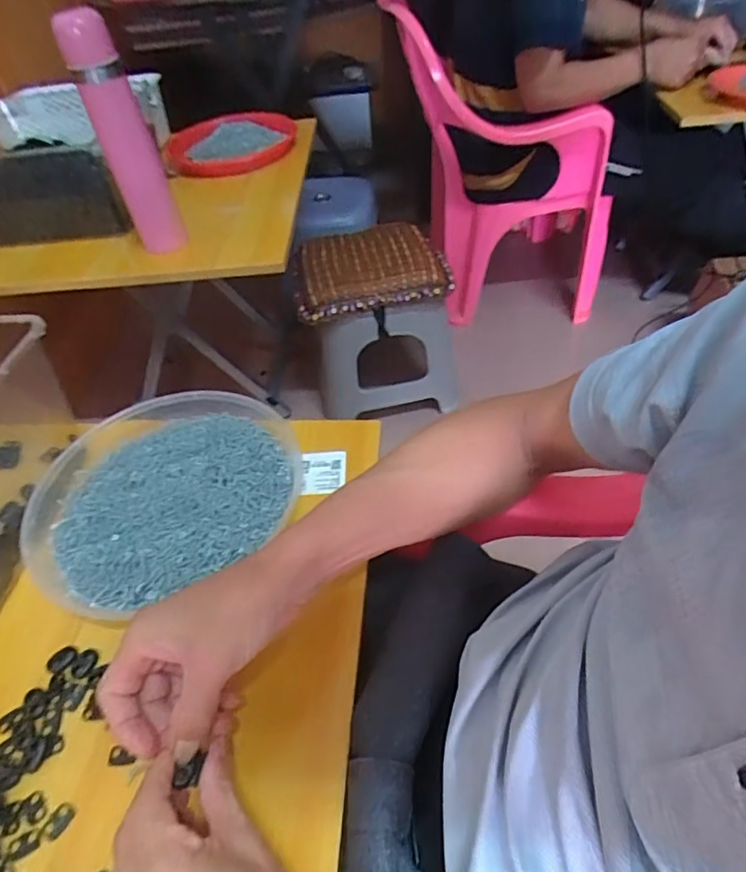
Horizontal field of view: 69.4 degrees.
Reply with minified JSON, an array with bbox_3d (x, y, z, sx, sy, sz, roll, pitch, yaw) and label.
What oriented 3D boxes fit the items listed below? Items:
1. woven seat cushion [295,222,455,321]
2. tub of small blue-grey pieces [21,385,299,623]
[{"bbox_3d":[-0.008,-0.338,1.078,0.303,0.044,0.249,-9,48,-2],"label":"woven seat cushion"},{"bbox_3d":[-0.184,0.042,0.480,0.223,0.039,0.199,-32,52,-21],"label":"tub of small blue-grey pieces"}]

